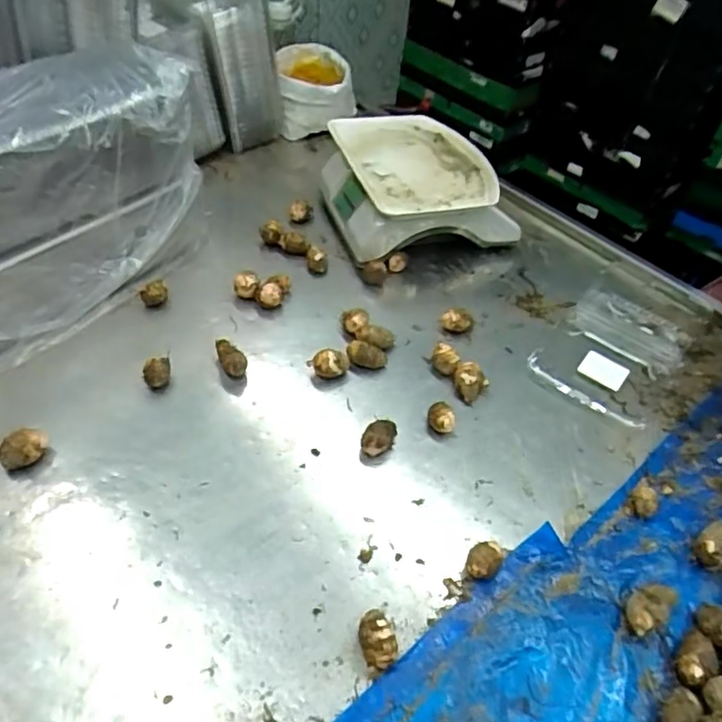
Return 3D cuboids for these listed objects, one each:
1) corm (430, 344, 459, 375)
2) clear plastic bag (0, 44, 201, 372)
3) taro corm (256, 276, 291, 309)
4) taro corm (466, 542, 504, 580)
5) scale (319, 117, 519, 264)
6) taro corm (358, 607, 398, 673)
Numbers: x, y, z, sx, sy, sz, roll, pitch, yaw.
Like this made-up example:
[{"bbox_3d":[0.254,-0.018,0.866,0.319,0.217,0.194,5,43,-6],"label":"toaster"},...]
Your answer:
[{"bbox_3d":[0.117,0.000,0.835,0.036,0.040,0.032,19,48,11],"label":"corm"},{"bbox_3d":[-0.447,-0.165,0.754,0.190,0.289,0.508,30,51,19],"label":"clear plastic bag"},{"bbox_3d":[-0.130,-0.108,0.896,0.033,0.040,0.063,15,47,8],"label":"taro corm"},{"bbox_3d":[0.130,0.212,0.633,0.032,0.030,0.040,31,51,21],"label":"taro corm"},{"bbox_3d":[0.095,-0.296,1.041,0.293,0.134,0.281,-11,49,-16],"label":"scale"},{"bbox_3d":[0.015,0.267,0.570,0.032,0.035,0.048,-14,50,-18],"label":"taro corm"}]

